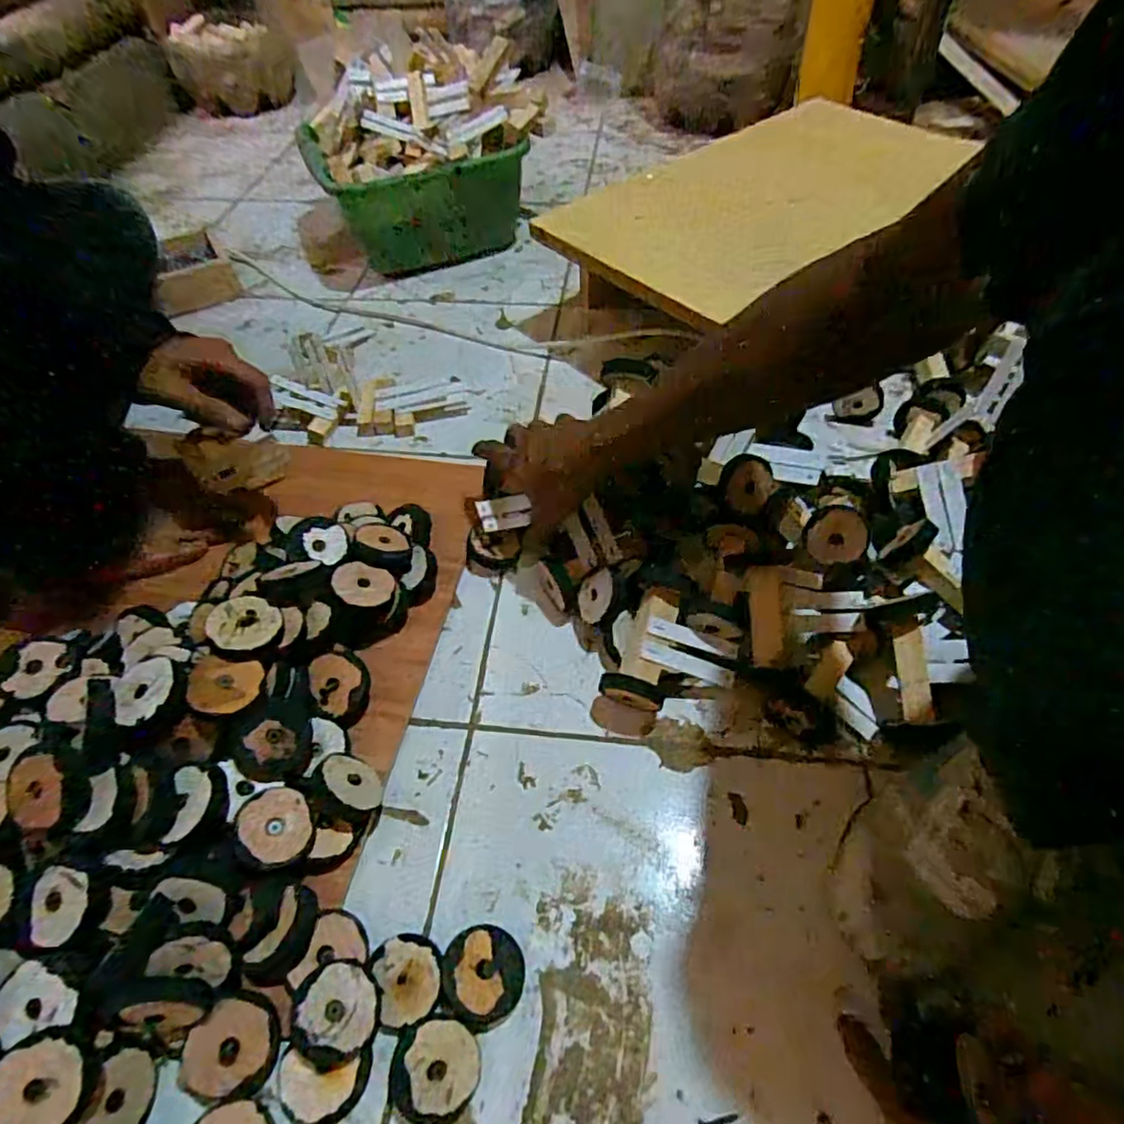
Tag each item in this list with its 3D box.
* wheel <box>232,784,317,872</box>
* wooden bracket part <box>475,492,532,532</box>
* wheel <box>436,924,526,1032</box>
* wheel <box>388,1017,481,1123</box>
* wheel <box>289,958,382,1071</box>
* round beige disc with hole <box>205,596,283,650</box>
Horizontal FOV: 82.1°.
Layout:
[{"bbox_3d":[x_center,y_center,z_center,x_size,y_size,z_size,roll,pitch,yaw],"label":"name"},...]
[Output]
[{"bbox_3d":[-0.190,0.176,0.428,0.048,0.013,0.048,10,53,-14],"label":"wheel"},{"bbox_3d":[-0.055,-0.043,0.591,0.042,0.016,0.028,-10,82,-5],"label":"wooden bracket part"},{"bbox_3d":[-0.050,0.258,0.403,0.052,0.022,0.052,8,34,-5],"label":"wheel"},{"bbox_3d":[-0.075,0.296,0.373,0.052,0.017,0.051,-1,52,1],"label":"wheel"},{"bbox_3d":[-0.135,0.270,0.386,0.048,0.018,0.051,8,48,-9],"label":"wheel"},{"bbox_3d":[-0.226,0.042,0.459,0.047,0.004,0.043,-7,54,-20],"label":"round beige disc with hole"}]

